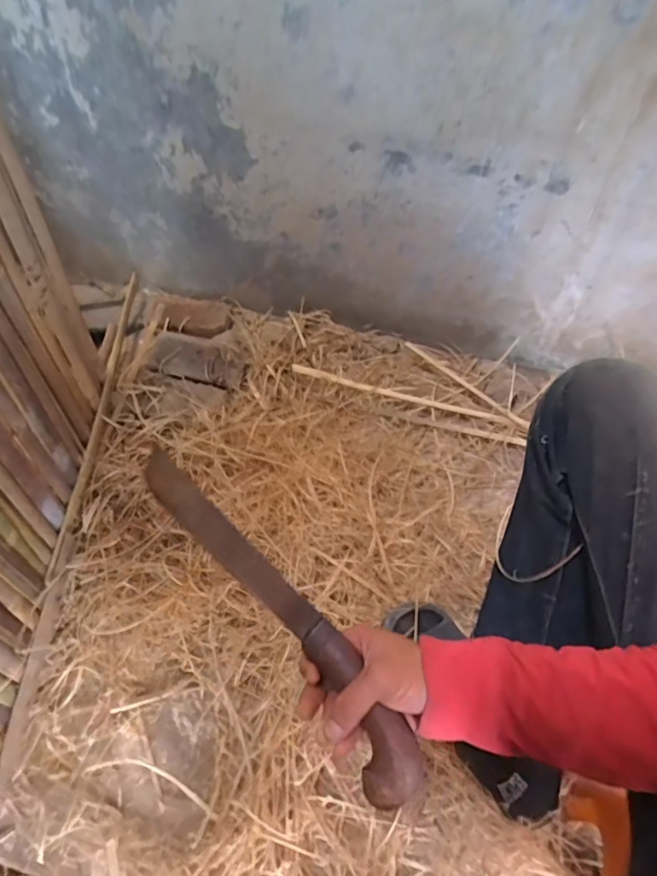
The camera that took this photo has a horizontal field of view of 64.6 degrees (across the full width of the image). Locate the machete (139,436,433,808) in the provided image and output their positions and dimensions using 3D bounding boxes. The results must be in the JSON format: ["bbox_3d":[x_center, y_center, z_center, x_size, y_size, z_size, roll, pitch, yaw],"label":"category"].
[{"bbox_3d":[-0.056,0.147,0.473,0.054,0.041,0.373,-33,61,-27],"label":"machete"}]

